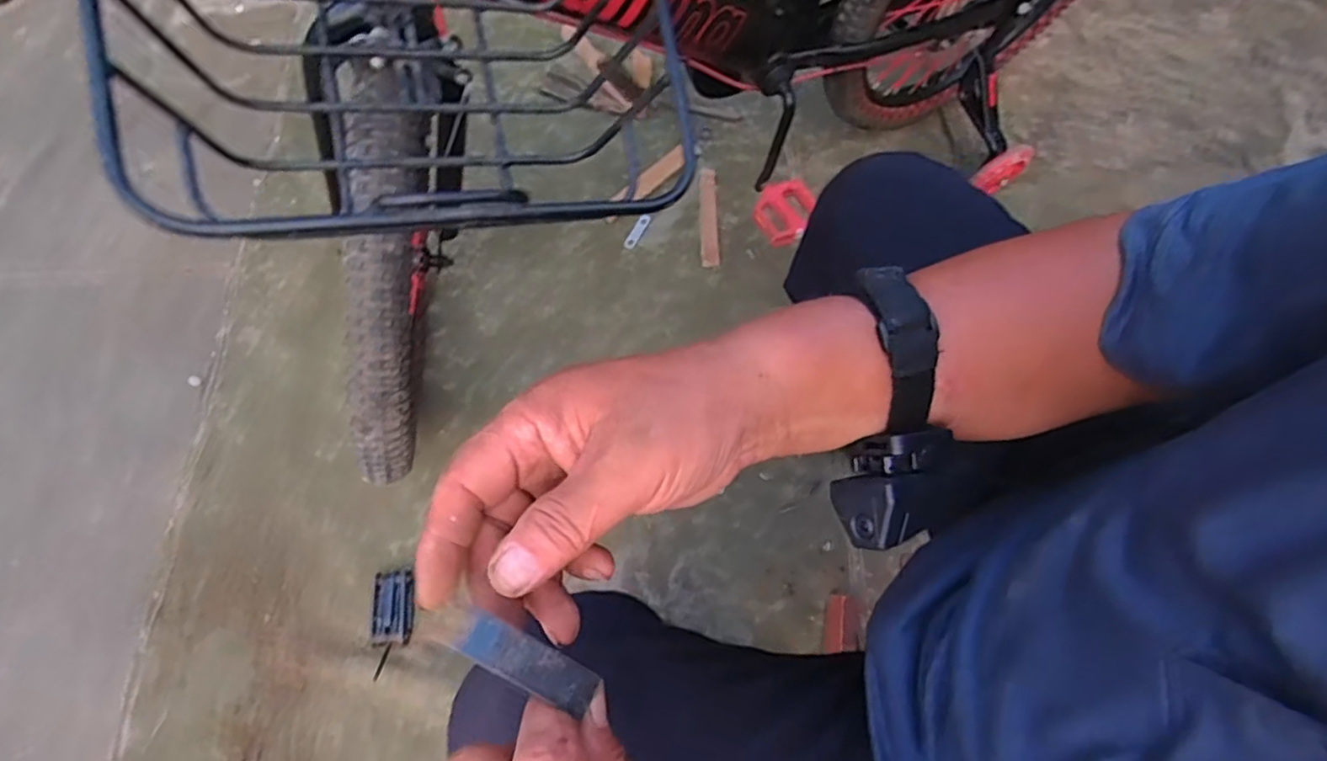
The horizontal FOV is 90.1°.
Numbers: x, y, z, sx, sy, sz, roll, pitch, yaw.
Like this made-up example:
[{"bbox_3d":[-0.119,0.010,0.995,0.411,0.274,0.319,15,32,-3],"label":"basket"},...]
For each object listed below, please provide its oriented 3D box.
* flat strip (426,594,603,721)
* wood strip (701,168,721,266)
[{"bbox_3d":[-0.049,0.094,0.224,0.059,0.004,0.015,33,64,-11],"label":"flat strip"},{"bbox_3d":[0.073,-0.264,1.052,0.026,0.006,0.194,-1,66,1],"label":"wood strip"}]

